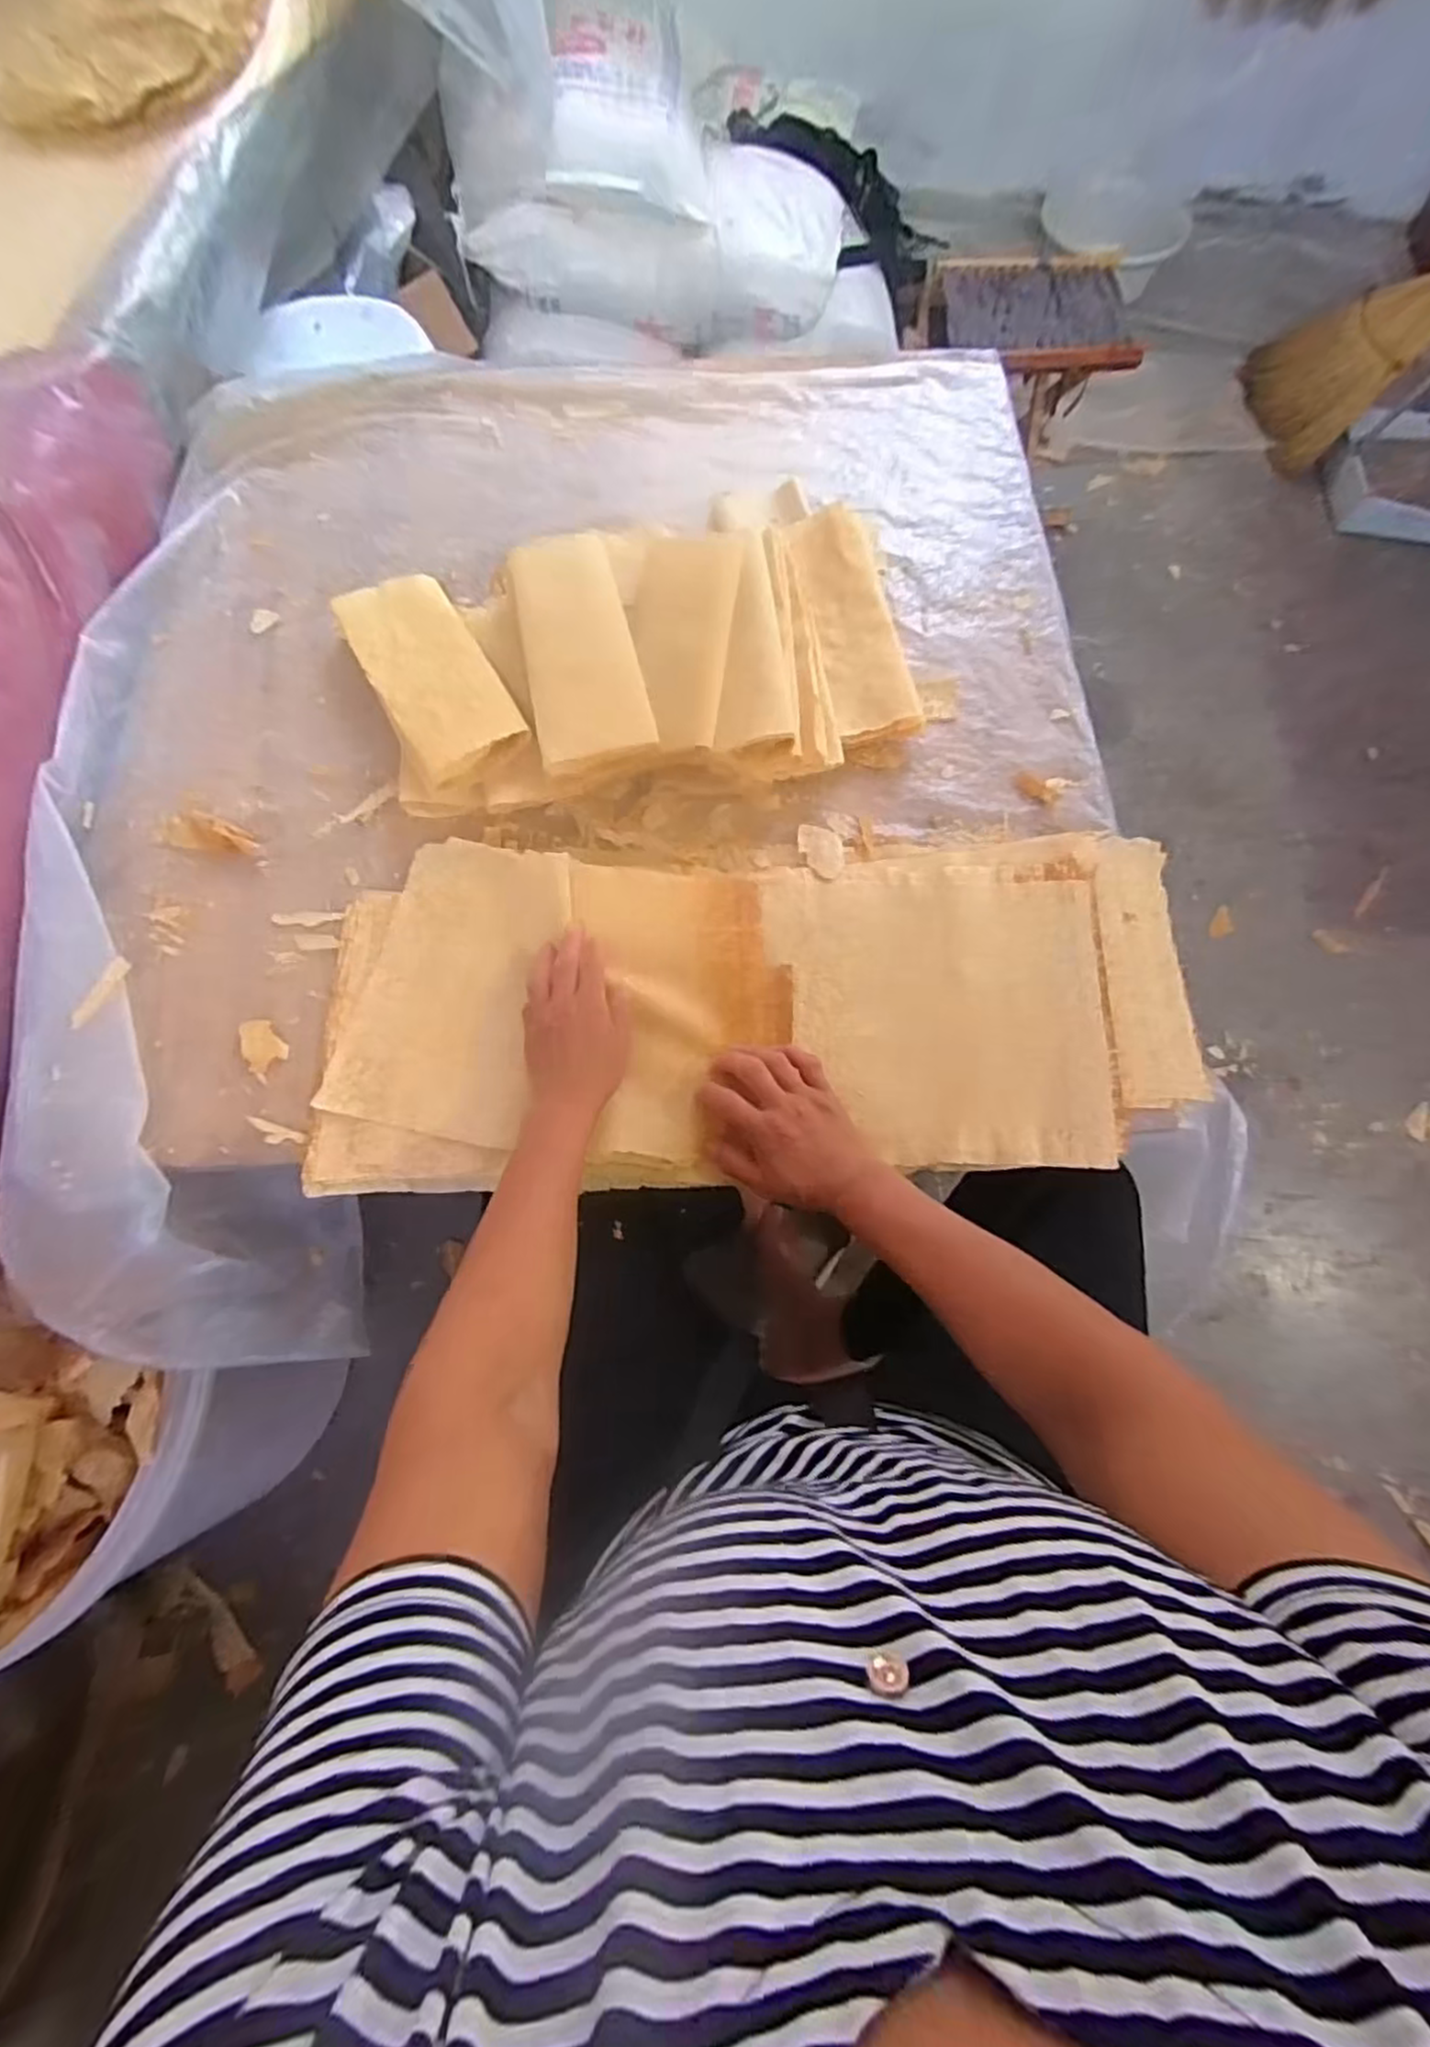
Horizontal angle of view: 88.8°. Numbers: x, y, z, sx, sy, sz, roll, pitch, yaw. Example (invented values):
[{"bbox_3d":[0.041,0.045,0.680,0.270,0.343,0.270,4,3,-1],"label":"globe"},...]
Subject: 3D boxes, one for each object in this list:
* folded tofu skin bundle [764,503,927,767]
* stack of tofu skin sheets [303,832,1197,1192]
[{"bbox_3d":[0.128,-0.390,0.745,0.127,0.070,0.284,-6,72,-1],"label":"folded tofu skin bundle"},{"bbox_3d":[0.044,-0.019,0.642,0.764,0.038,0.301,-1,73,-1],"label":"stack of tofu skin sheets"}]

